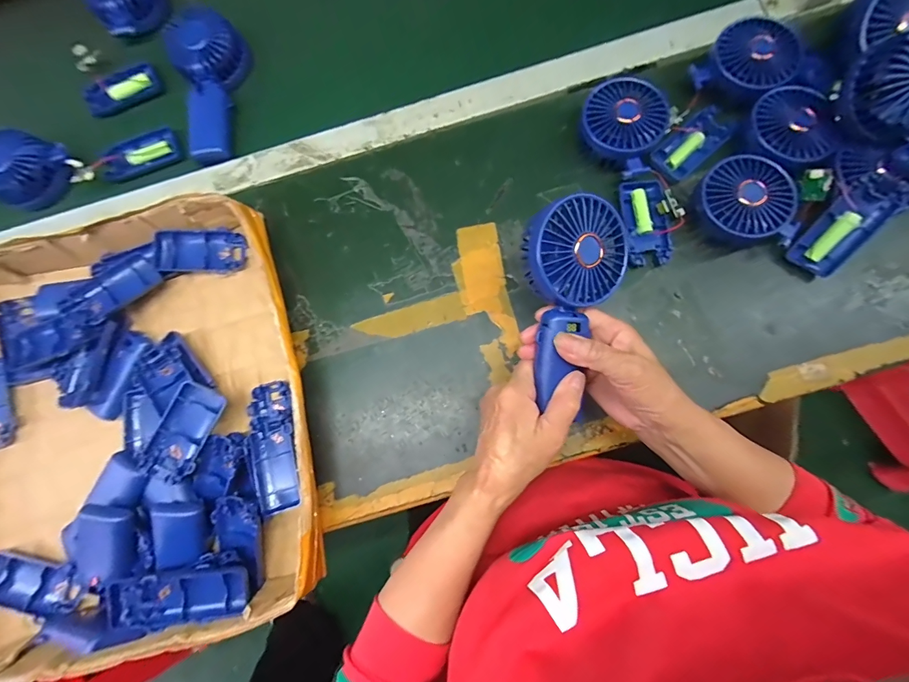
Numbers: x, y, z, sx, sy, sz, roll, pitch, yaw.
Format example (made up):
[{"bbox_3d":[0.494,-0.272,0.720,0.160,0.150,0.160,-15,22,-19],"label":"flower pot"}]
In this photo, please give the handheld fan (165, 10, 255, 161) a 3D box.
[{"bbox_3d":[-0.291,-0.307,0.471,0.086,0.033,0.178,-3,91,0],"label":"handheld fan"}]

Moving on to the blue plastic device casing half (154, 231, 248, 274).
[{"bbox_3d":[-0.282,-0.099,0.434,0.094,0.017,0.045,-2,81,3],"label":"blue plastic device casing half"}]

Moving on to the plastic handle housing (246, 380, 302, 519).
[{"bbox_3d":[-0.180,0.105,0.394,0.047,0.030,0.125,-16,80,1],"label":"plastic handle housing"}]

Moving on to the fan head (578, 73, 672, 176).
[{"bbox_3d":[0.178,-0.234,0.415,0.085,0.031,0.084,-1,81,3],"label":"fan head"}]

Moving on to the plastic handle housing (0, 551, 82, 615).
[{"bbox_3d":[-0.415,0.239,0.383,0.089,0.025,0.042,15,82,6],"label":"plastic handle housing"}]

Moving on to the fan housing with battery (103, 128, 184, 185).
[{"bbox_3d":[-0.382,-0.228,0.480,0.093,0.019,0.037,-22,80,0],"label":"fan housing with battery"}]

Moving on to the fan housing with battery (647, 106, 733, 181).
[{"bbox_3d":[0.264,-0.218,0.435,0.093,0.033,0.045,-41,81,-4],"label":"fan housing with battery"}]

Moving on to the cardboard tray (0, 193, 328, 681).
[{"bbox_3d":[-0.335,0.082,0.387,0.373,0.057,0.408,-15,80,1],"label":"cardboard tray"}]

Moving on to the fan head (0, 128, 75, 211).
[{"bbox_3d":[-0.506,-0.202,0.456,0.070,0.050,0.085,18,82,6],"label":"fan head"}]

